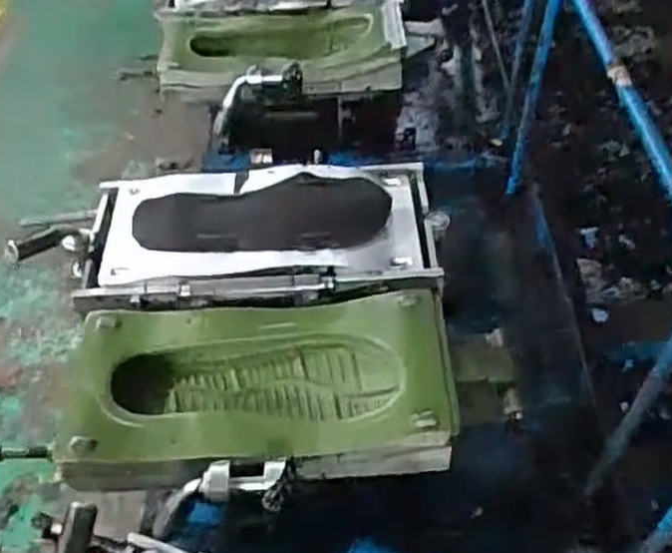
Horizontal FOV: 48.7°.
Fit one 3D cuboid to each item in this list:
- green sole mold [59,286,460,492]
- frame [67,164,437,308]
[{"bbox_3d":[-0.074,0.100,0.722,0.367,0.066,0.188,-6,49,2],"label":"green sole mold"},{"bbox_3d":[-0.095,-0.048,0.859,0.410,0.044,0.214,-5,49,2],"label":"frame"}]

